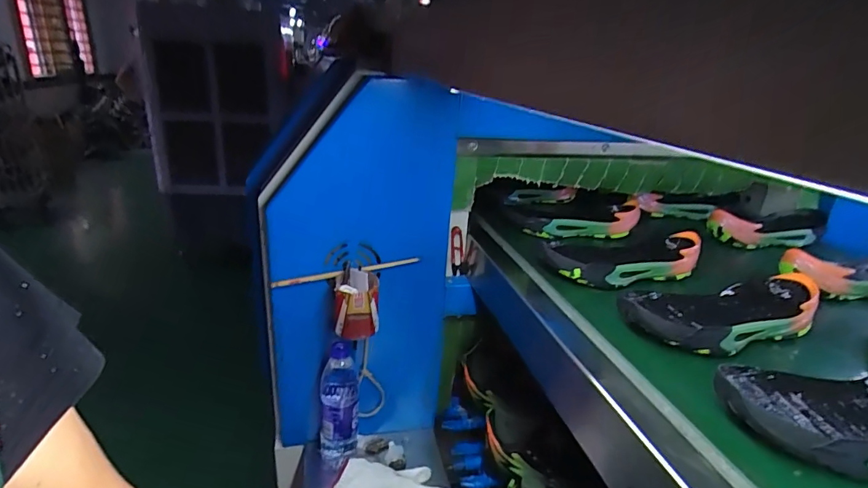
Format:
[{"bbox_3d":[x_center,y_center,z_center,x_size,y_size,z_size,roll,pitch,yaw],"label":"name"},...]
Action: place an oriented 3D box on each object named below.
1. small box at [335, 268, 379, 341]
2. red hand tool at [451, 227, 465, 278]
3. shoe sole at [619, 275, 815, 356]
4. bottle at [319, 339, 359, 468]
[{"bbox_3d":[-0.120,0.093,0.723,0.065,0.091,0.066,-2,23,-8],"label":"small box"},{"bbox_3d":[0.041,0.013,0.812,0.024,0.093,0.008,-5,23,-16],"label":"red hand tool"},{"bbox_3d":[0.338,0.073,0.553,0.251,0.034,0.112,-7,24,-21],"label":"shoe sole"},{"bbox_3d":[-0.159,0.274,0.779,0.069,0.220,0.054,-5,23,-15],"label":"bottle"}]

